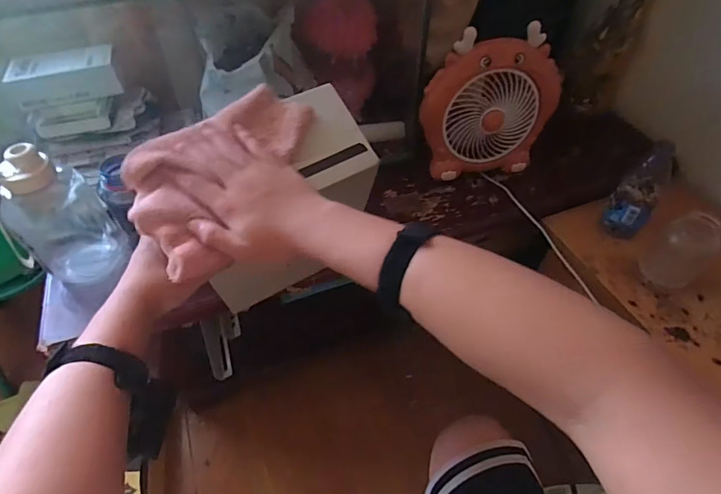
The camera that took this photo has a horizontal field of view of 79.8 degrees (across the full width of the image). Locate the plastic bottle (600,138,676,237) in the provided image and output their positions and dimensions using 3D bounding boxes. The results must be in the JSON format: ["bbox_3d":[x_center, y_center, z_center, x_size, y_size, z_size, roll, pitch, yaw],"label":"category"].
[{"bbox_3d":[0.499,-0.097,0.775,0.073,0.184,0.068,35,57,26],"label":"plastic bottle"}]

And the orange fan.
[{"bbox_3d":[0.231,-0.247,0.783,0.234,0.238,0.066,-9,49,-8],"label":"orange fan"}]

